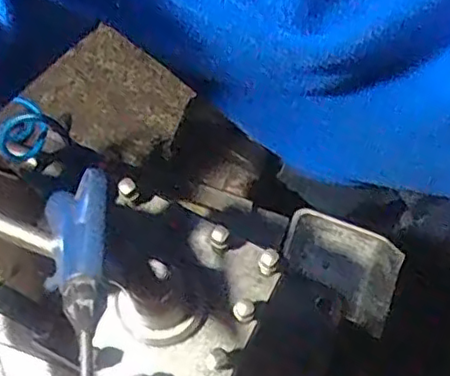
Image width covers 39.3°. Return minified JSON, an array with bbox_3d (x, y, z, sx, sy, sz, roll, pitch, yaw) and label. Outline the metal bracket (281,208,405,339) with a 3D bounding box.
[{"bbox_3d":[0.128,0.089,0.704,0.142,0.064,0.102,21,71,9],"label":"metal bracket"}]

